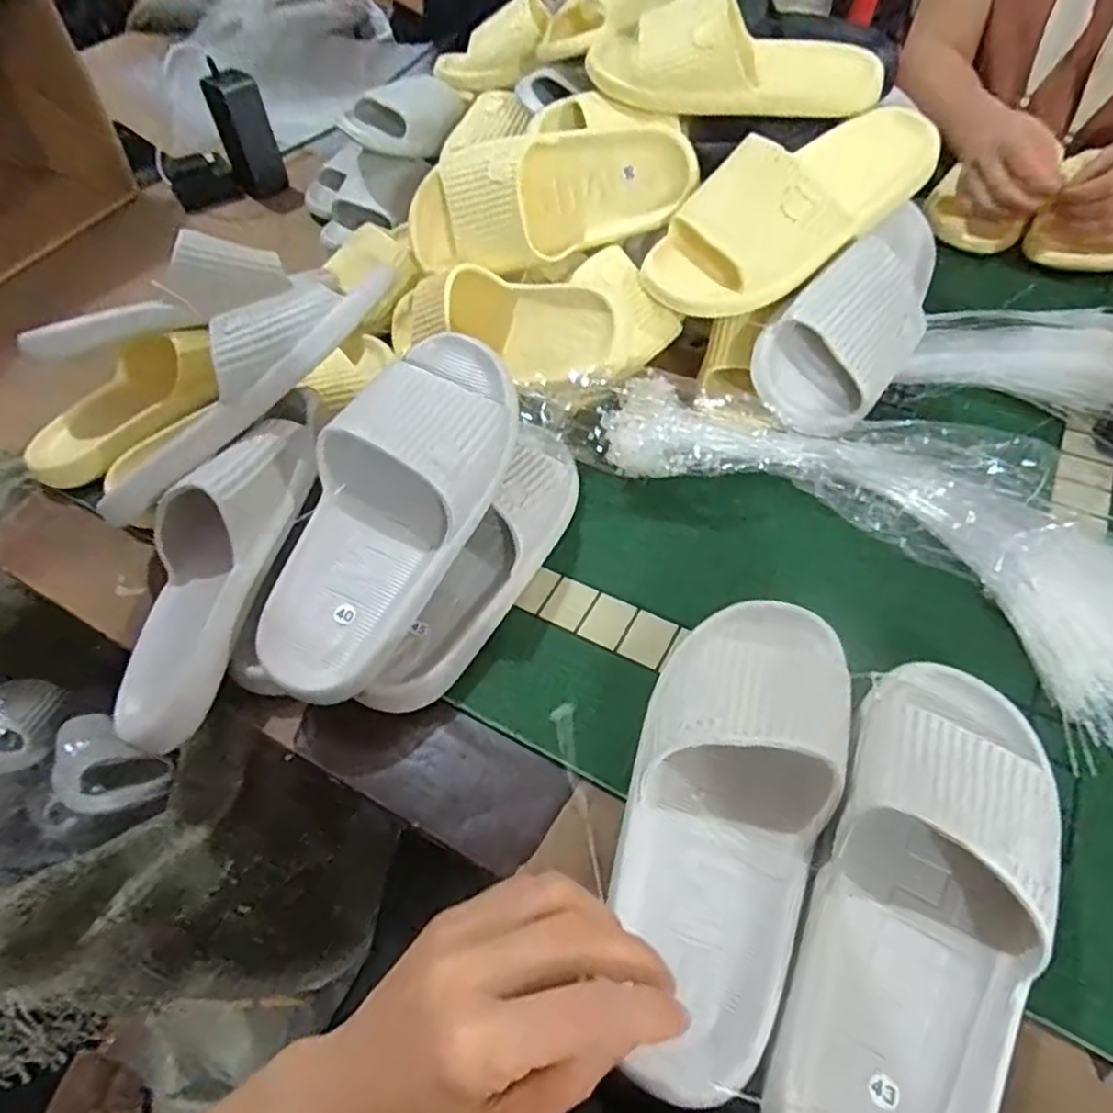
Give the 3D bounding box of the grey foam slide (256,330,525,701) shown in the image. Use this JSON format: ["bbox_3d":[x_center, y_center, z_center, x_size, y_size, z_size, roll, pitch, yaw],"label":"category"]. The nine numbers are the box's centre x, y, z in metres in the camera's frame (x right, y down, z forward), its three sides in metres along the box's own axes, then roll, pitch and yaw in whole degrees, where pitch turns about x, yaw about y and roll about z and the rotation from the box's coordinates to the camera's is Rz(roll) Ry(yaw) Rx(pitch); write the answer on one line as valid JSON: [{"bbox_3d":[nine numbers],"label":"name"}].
[{"bbox_3d":[-0.100,-0.033,0.449,0.101,0.080,0.261,22,75,3],"label":"grey foam slide"}]

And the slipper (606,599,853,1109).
[{"bbox_3d":[0.093,0.131,0.371,0.104,0.066,0.257,13,64,14],"label":"slipper"}]

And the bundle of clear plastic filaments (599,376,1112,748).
[{"bbox_3d":[0.244,-0.032,0.480,0.427,0.065,0.173,33,62,26],"label":"bundle of clear plastic filaments"}]

